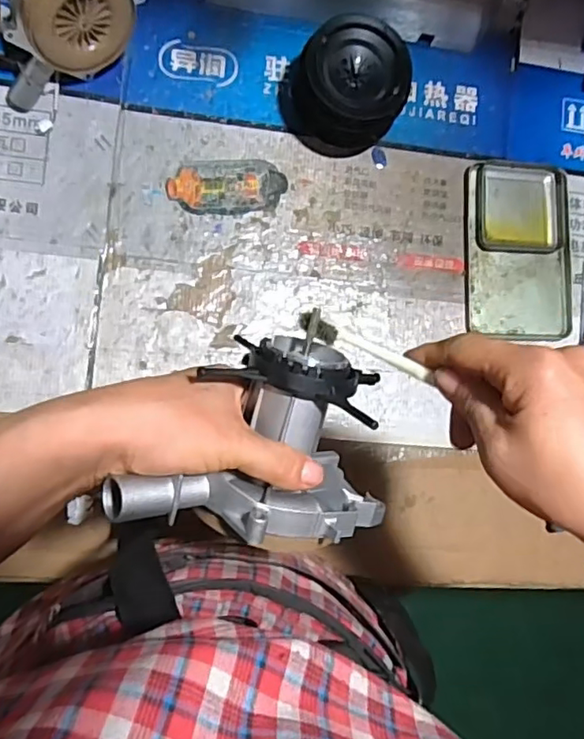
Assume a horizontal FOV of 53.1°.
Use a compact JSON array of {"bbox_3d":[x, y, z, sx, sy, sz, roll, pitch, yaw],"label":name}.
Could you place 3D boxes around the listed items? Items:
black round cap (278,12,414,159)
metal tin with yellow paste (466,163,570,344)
[{"bbox_3d":[0.052,-0.275,0.586,0.115,0.097,0.105,-1,87,-7],"label":"black round cap"},{"bbox_3d":[0.244,-0.129,0.633,0.112,0.018,0.187,0,85,-9],"label":"metal tin with yellow paste"}]

